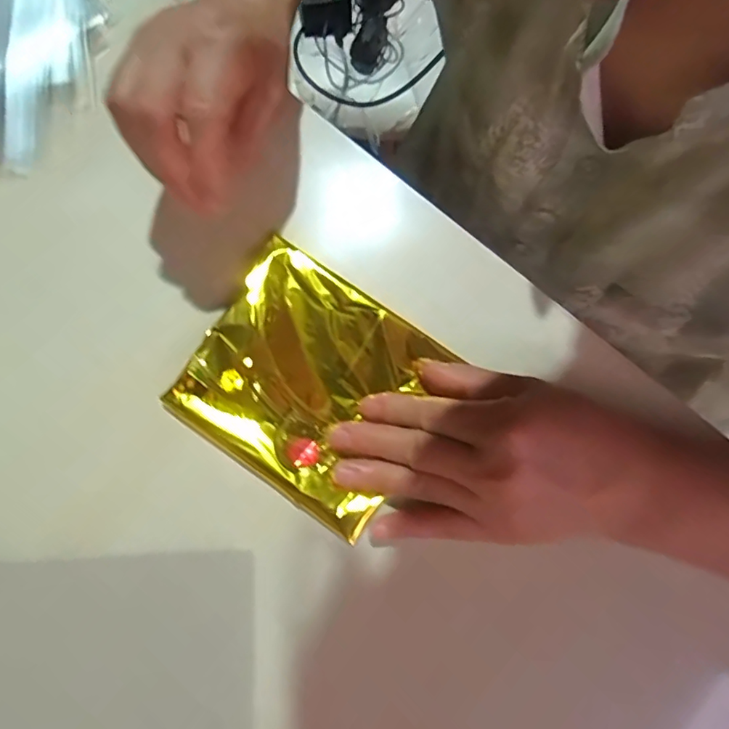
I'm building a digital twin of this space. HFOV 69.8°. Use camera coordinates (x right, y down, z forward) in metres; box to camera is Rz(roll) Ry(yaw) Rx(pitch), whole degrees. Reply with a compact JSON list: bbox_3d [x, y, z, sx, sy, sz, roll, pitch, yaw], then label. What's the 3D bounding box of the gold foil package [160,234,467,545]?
[{"bbox_3d":[-0.029,0.009,0.288,0.126,0.010,0.116,32,80,7],"label":"gold foil package"}]

